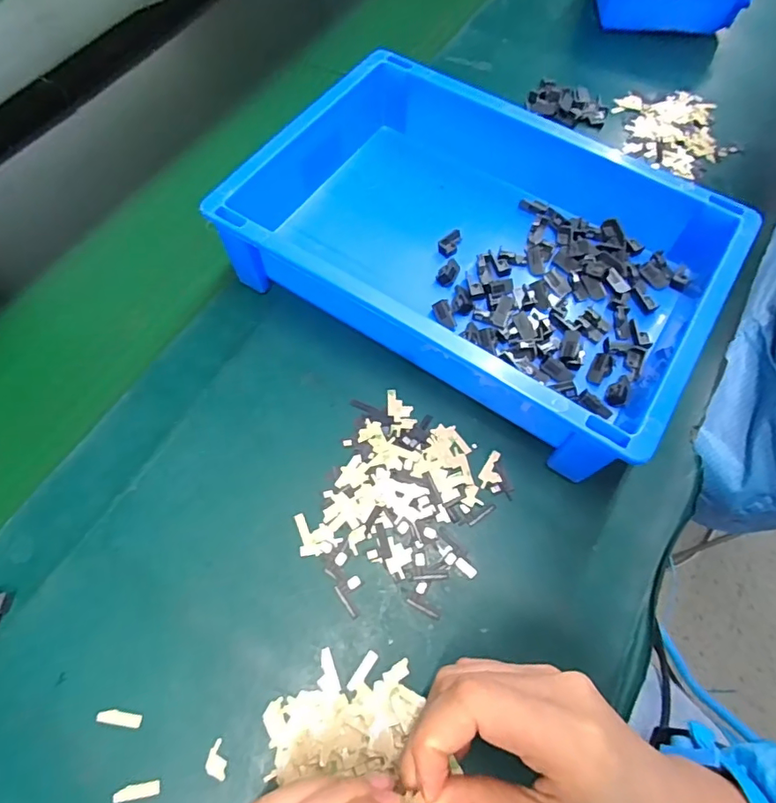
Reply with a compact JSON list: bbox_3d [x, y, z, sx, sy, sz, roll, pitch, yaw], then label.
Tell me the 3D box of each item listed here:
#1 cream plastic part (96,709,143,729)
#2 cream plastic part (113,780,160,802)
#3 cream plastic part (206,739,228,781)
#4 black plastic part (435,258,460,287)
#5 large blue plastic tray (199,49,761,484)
[{"bbox_3d":[-0.139,0.164,0.264,0.022,0.004,0.007,10,64,5],"label":"cream plastic part"},{"bbox_3d":[-0.124,0.192,0.252,0.021,0.004,0.006,-9,64,-4],"label":"cream plastic part"},{"bbox_3d":[-0.086,0.181,0.259,0.010,0.004,0.017,4,64,2],"label":"cream plastic part"},{"bbox_3d":[0.045,-0.095,0.372,0.013,0.006,0.025,26,67,14],"label":"black plastic part"},{"bbox_3d":[0.067,-0.116,0.365,0.308,0.071,0.227,30,68,15],"label":"large blue plastic tray"}]

